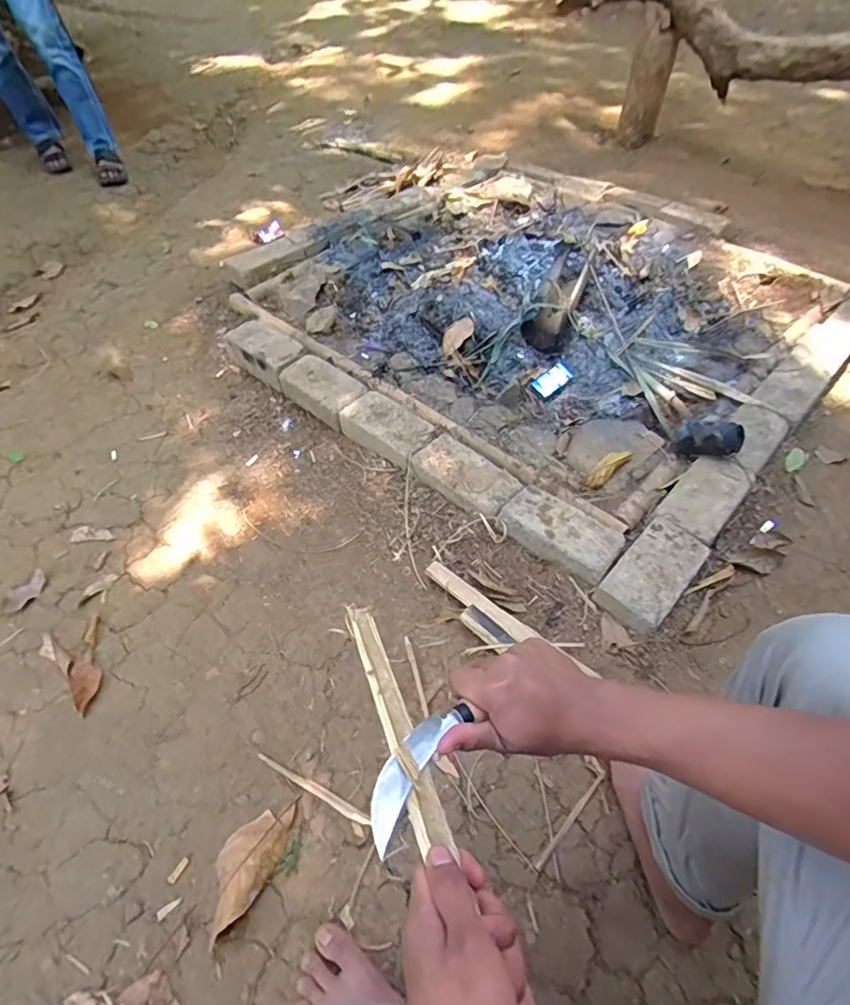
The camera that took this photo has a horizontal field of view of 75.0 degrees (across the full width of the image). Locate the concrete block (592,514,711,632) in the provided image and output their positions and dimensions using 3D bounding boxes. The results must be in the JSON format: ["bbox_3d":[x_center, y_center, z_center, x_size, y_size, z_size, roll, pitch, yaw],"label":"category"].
[{"bbox_3d":[0.386,0.114,0.928,0.107,0.042,0.219,35,60,25],"label":"concrete block"}]

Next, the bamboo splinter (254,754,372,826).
[{"bbox_3d":[-0.162,0.408,0.792,0.192,0.016,0.014,23,54,18],"label":"bamboo splinter"}]

